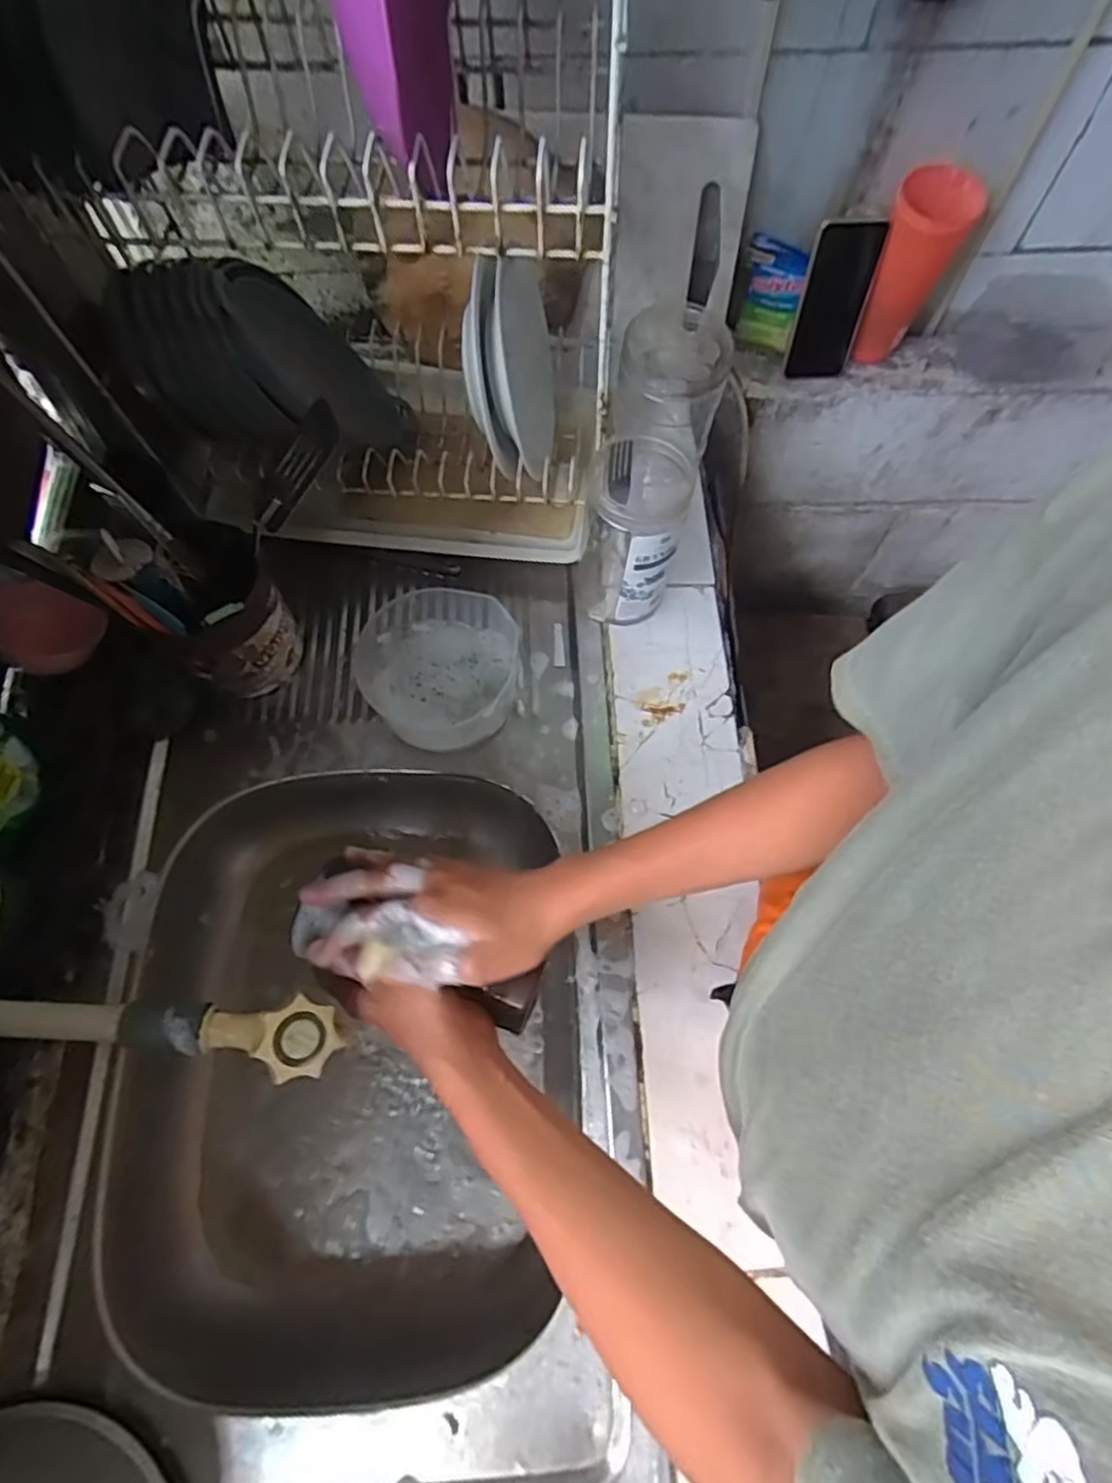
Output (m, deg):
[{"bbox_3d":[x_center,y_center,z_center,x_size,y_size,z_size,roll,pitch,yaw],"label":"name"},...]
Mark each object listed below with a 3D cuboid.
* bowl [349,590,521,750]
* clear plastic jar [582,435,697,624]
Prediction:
[{"bbox_3d":[-0.115,-0.074,0.666,0.147,0.041,0.156,0,67,-1],"label":"bowl"},{"bbox_3d":[0.069,-0.185,0.640,0.077,0.164,0.085,5,67,1],"label":"clear plastic jar"}]

